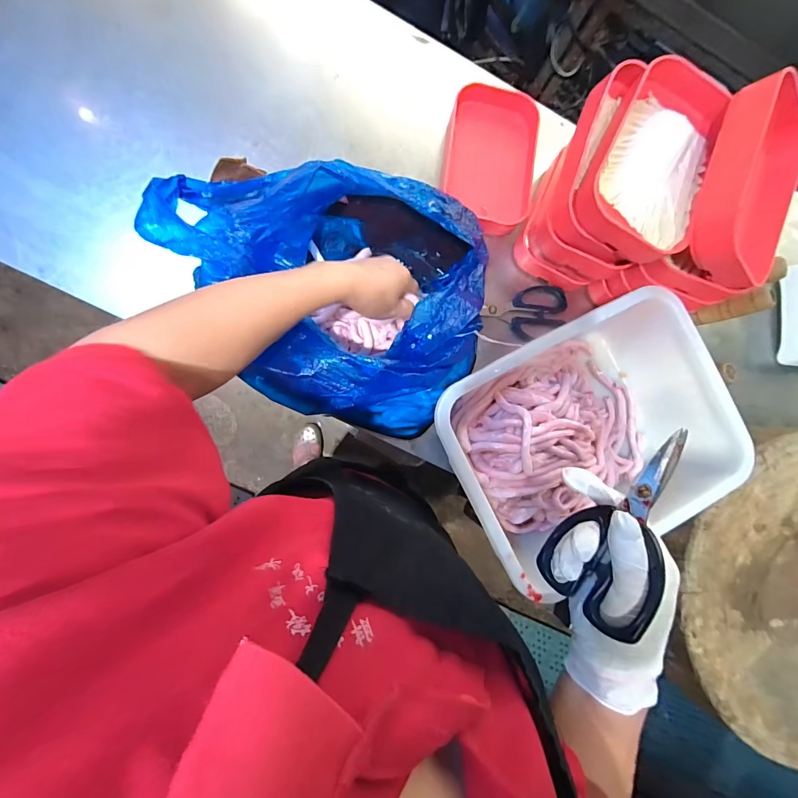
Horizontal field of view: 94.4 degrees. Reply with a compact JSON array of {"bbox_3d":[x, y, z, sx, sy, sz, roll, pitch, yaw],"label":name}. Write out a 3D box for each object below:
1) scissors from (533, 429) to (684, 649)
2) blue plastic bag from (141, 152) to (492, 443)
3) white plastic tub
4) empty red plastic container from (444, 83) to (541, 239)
[{"bbox_3d":[0.185,0.097,0.307,0.009,0.085,0.166,31,88,-33],"label":"scissors"},{"bbox_3d":[-0.066,-0.130,0.410,0.353,0.126,0.284,18,84,-7],"label":"blue plastic bag"},{"bbox_3d":[0.219,0.045,0.461,0.327,0.113,0.252,-26,91,-9],"label":"white plastic tub"},{"bbox_3d":[0.128,-0.332,0.516,0.120,0.052,0.172,4,86,-8],"label":"empty red plastic container"}]

